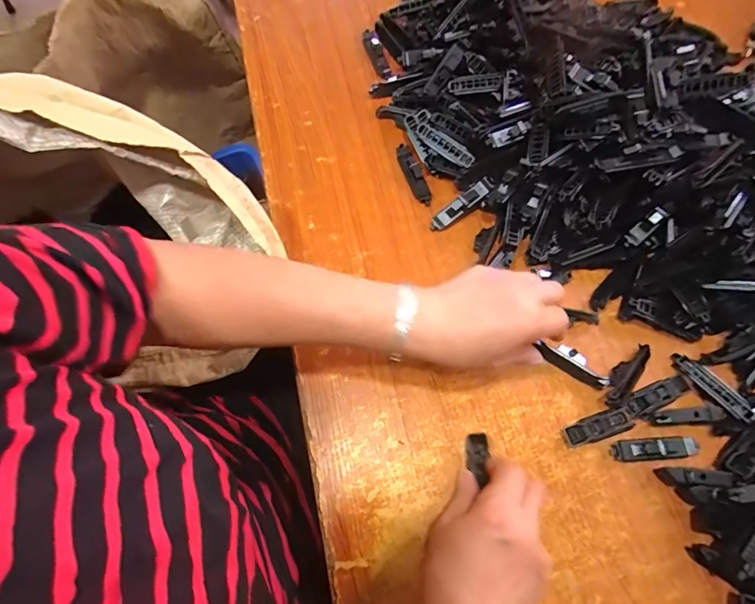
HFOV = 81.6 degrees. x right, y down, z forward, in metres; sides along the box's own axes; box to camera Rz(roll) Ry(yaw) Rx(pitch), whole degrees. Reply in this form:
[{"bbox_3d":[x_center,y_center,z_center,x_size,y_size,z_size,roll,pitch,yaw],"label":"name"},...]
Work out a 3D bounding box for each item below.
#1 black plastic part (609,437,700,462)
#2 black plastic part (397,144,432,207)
[{"bbox_3d":[0.254,0.132,0.396,0.080,0.012,0.018,-3,69,-3],"label":"black plastic part"},{"bbox_3d":[0.041,-0.150,0.507,0.019,0.013,0.082,-20,70,-9],"label":"black plastic part"}]

